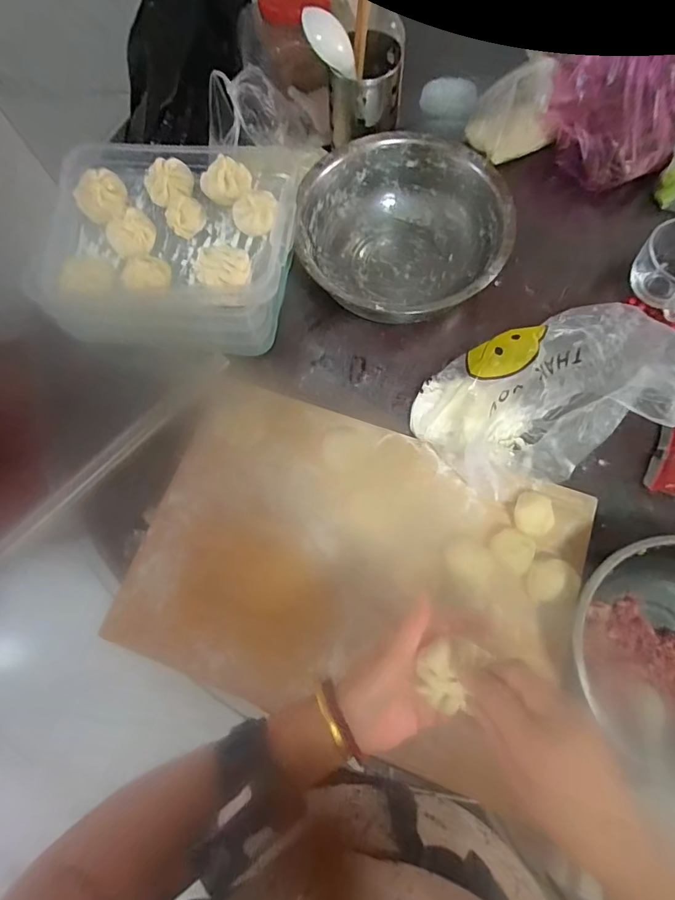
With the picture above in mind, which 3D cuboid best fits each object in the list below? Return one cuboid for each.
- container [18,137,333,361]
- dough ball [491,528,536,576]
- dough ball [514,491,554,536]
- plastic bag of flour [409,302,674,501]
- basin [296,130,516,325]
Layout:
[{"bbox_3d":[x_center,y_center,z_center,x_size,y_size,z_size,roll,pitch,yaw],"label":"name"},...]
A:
[{"bbox_3d":[-0.209,-0.274,0.606,0.308,0.151,0.250,2,73,3],"label":"container"},{"bbox_3d":[0.200,0.114,0.511,0.046,0.022,0.041,36,75,13],"label":"dough ball"},{"bbox_3d":[0.229,0.073,0.518,0.043,0.033,0.052,3,70,2],"label":"dough ball"},{"bbox_3d":[0.243,-0.059,0.523,0.271,0.130,0.163,-13,70,-3],"label":"plastic bag of flour"},{"bbox_3d":[0.086,-0.289,0.626,0.268,0.110,0.269,0,70,1],"label":"basin"}]

